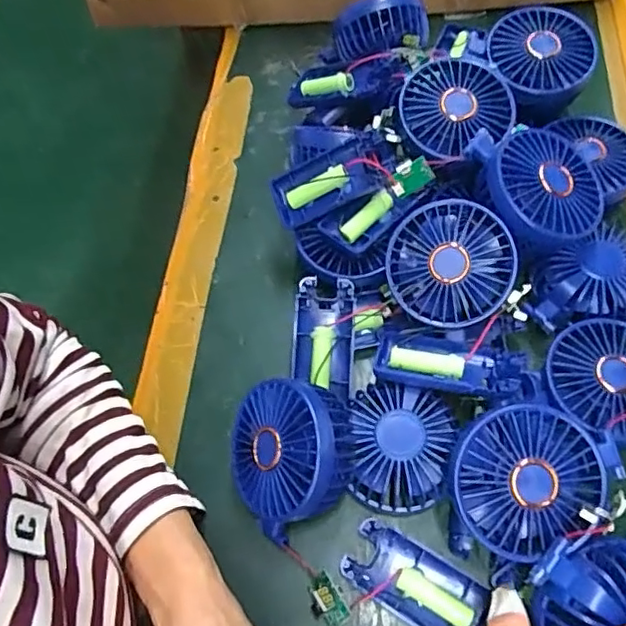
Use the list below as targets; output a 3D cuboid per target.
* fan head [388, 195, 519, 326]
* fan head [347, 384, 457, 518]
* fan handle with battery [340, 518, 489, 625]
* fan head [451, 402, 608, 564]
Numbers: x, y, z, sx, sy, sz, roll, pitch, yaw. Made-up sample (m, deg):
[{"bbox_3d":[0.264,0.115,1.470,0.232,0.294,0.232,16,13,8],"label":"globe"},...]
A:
[{"bbox_3d":[0.094,-0.033,0.405,0.083,0.024,0.083,2,88,14],"label":"fan head"},{"bbox_3d":[0.056,0.091,0.392,0.073,0.041,0.075,9,63,6],"label":"fan head"},{"bbox_3d":[0.065,0.173,0.374,0.091,0.013,0.043,29,67,15],"label":"fan handle with battery"},{"bbox_3d":[0.124,0.098,0.343,0.081,0.035,0.081,0,82,3],"label":"fan head"}]

